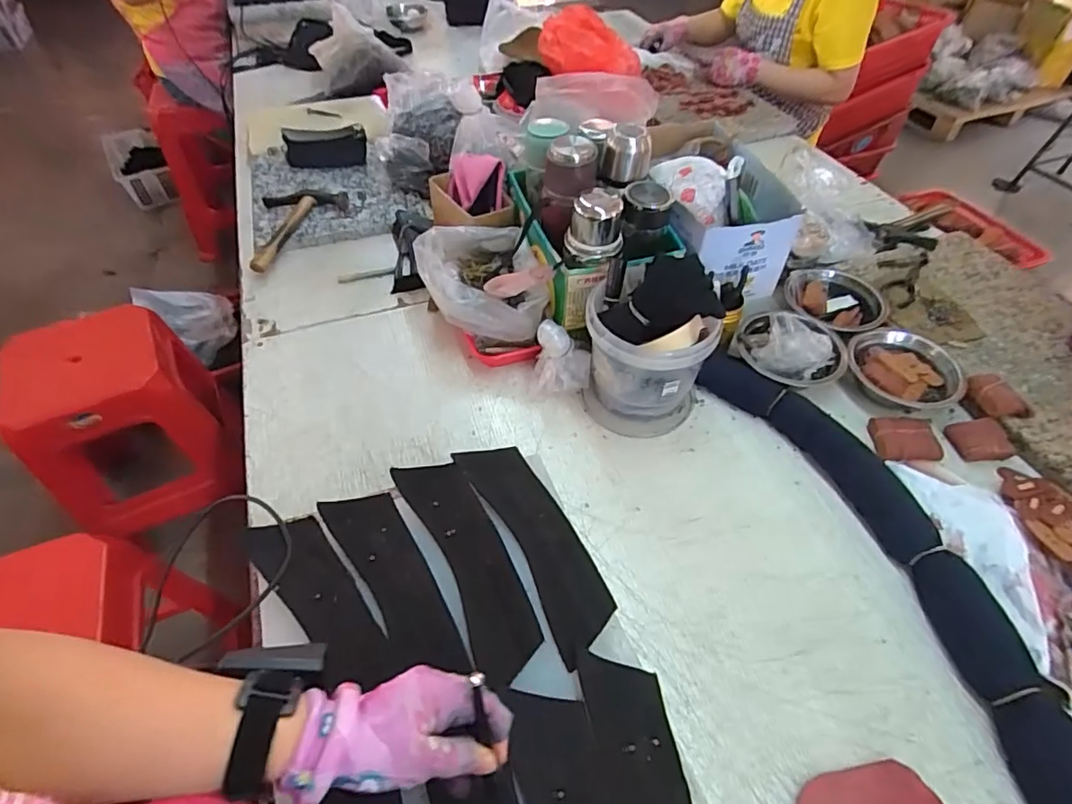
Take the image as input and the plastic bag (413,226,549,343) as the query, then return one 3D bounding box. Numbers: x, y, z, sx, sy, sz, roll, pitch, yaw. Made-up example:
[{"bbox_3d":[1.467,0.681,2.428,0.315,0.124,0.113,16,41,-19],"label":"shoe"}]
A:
[{"bbox_3d":[-0.080,-0.166,0.782,0.154,0.085,0.179,-13,51,-11],"label":"plastic bag"}]

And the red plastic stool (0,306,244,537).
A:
[{"bbox_3d":[-0.906,0.021,1.251,0.356,0.354,0.401,-22,53,-17],"label":"red plastic stool"}]

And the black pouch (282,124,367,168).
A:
[{"bbox_3d":[-0.438,-0.528,1.152,0.174,0.078,0.023,0,21,5],"label":"black pouch"}]

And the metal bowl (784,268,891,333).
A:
[{"bbox_3d":[0.450,-0.151,0.844,0.140,0.040,0.140,0,50,0],"label":"metal bowl"}]

